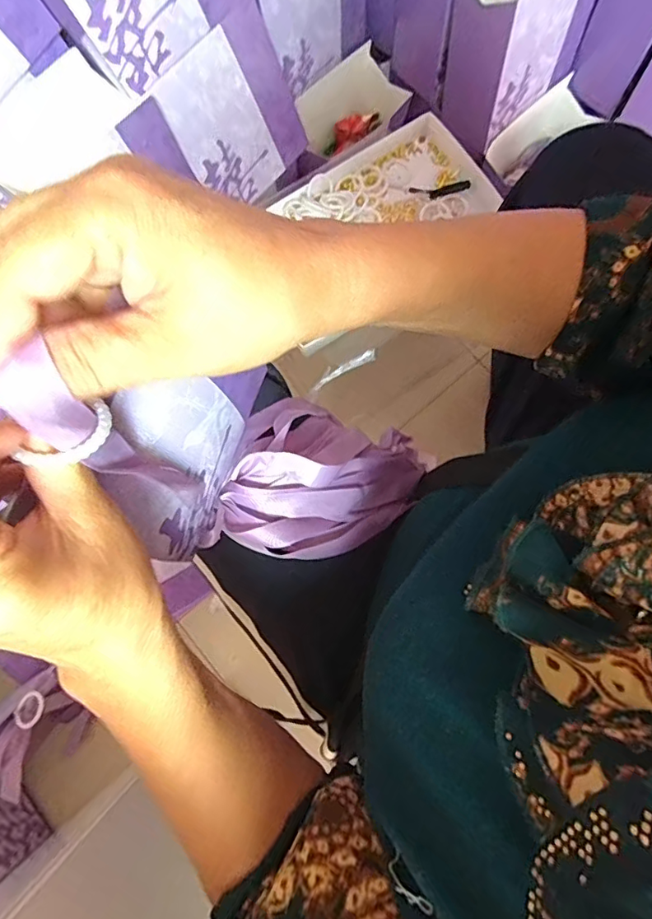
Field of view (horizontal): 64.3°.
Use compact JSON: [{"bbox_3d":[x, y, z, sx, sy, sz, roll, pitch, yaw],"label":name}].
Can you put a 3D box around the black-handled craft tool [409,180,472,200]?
[{"bbox_3d":[0.121,-0.288,0.555,0.063,0.005,0.019,3,79,20],"label":"black-handled craft tool"}]

